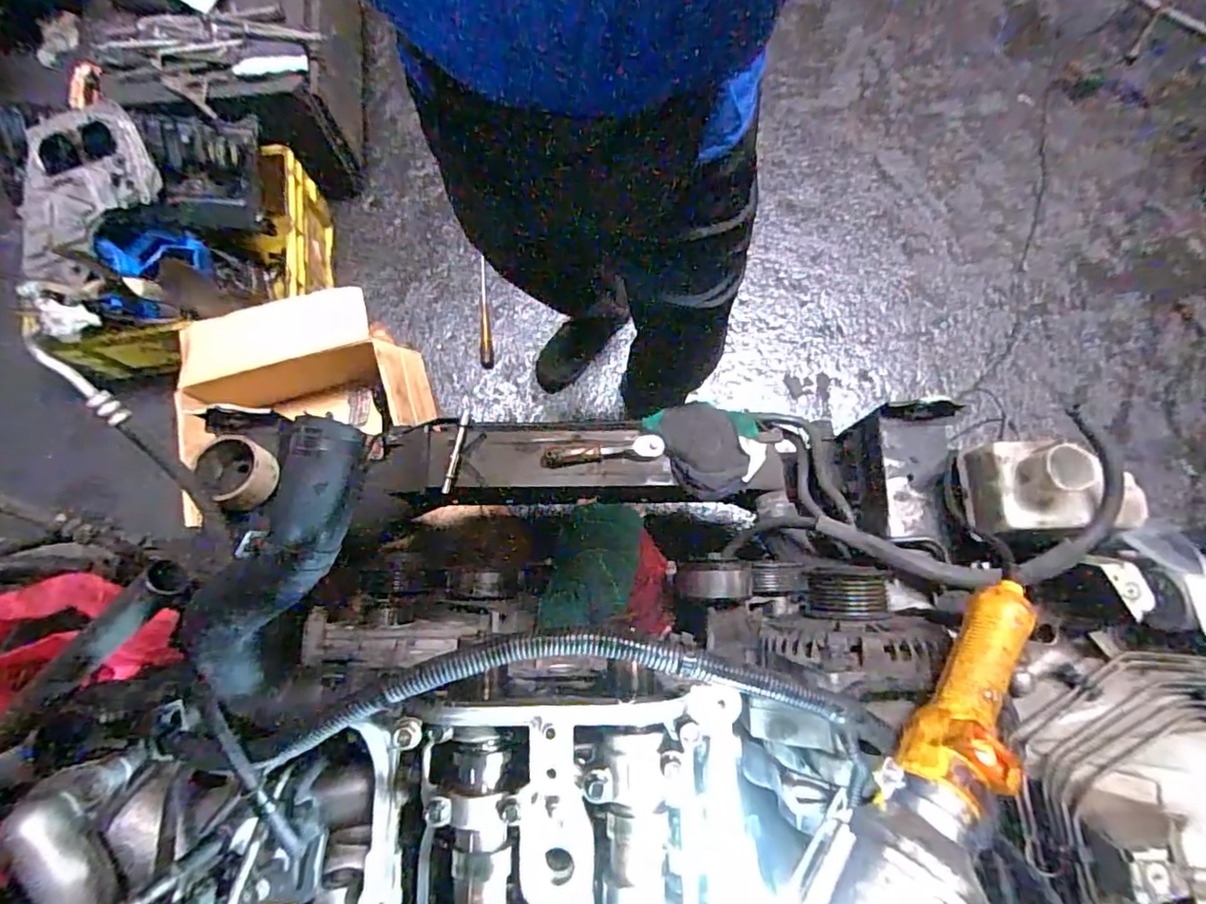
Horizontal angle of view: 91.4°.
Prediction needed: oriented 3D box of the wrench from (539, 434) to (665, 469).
[{"bbox_3d":[-0.002,0.000,0.899,0.185,0.025,0.032,-7,76,-1],"label":"wrench"}]

